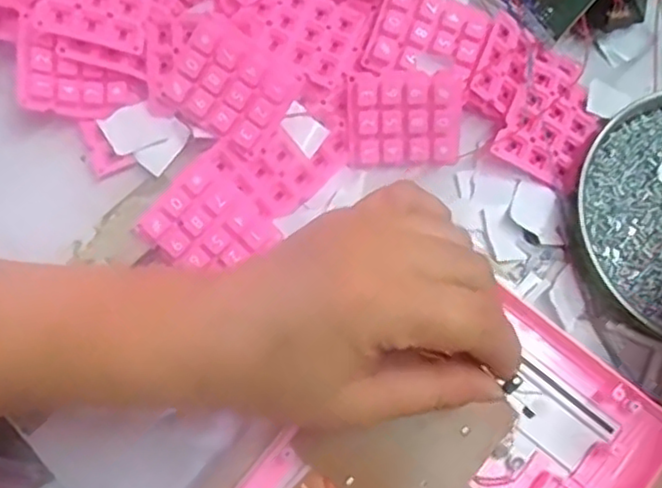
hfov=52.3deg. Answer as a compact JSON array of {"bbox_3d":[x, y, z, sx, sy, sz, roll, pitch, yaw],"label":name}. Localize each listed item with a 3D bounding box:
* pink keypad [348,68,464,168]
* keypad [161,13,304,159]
[{"bbox_3d":[0.040,-0.065,0.353,0.060,0.008,0.046,-1,103,0],"label":"pink keypad"},{"bbox_3d":[-0.052,-0.078,0.333,0.061,0.011,0.050,38,106,4],"label":"keypad"}]

